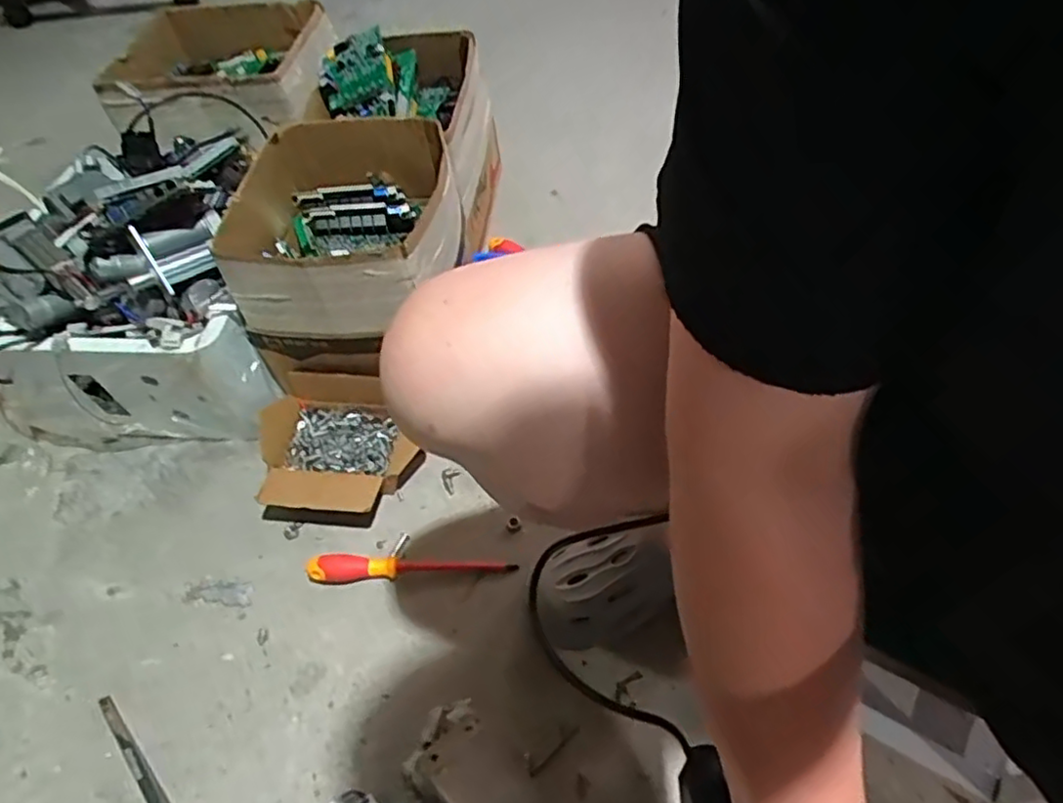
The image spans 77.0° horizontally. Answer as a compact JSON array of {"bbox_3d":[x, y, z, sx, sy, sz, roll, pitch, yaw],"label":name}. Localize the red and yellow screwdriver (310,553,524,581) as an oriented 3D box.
[{"bbox_3d":[-0.147,0.194,0.812,0.246,0.027,0.032,-5,54,1],"label":"red and yellow screwdriver"}]

